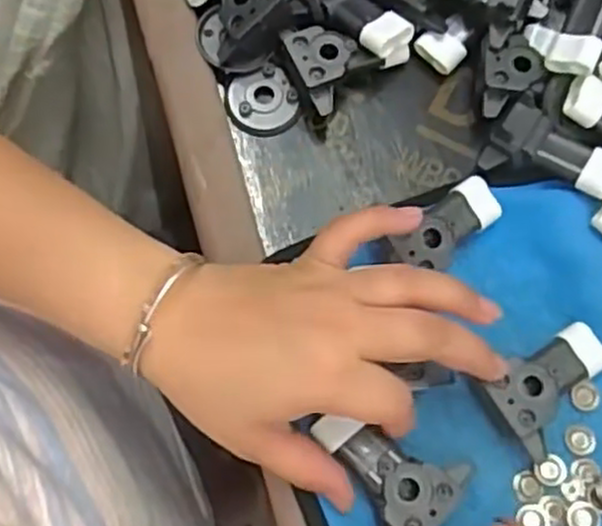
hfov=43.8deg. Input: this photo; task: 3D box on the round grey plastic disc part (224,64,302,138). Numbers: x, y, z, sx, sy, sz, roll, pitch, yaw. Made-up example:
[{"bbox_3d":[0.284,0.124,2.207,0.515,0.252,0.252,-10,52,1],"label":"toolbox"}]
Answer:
[{"bbox_3d":[-0.021,-0.085,0.398,0.037,0.007,0.037,1,73,-2],"label":"round grey plastic disc part"}]

